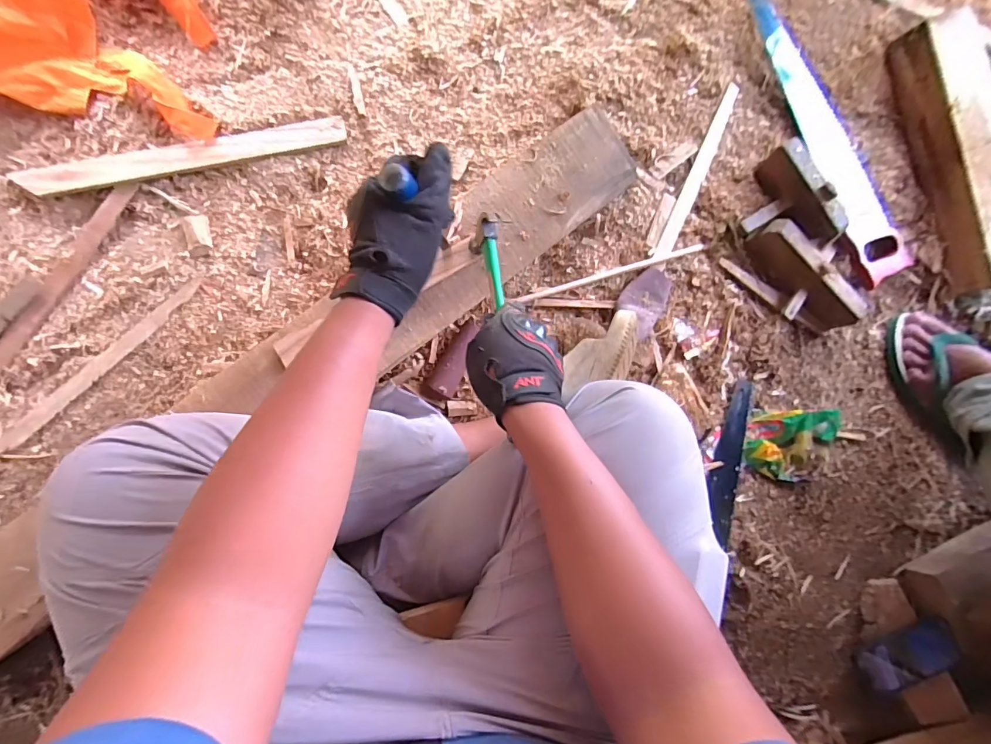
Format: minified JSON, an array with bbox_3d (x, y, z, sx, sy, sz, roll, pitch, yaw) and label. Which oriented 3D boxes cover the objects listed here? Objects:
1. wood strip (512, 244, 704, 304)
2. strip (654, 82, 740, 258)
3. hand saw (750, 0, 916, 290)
[{"bbox_3d":[0.168,-0.143,0.636,0.289,0.009,0.010,-17,91,-7],"label":"wood strip"},{"bbox_3d":[0.301,-0.298,0.654,0.024,0.005,0.280,25,86,-6],"label":"strip"},{"bbox_3d":[0.524,-0.364,0.677,0.082,0.015,0.465,-26,92,-6],"label":"hand saw"}]

